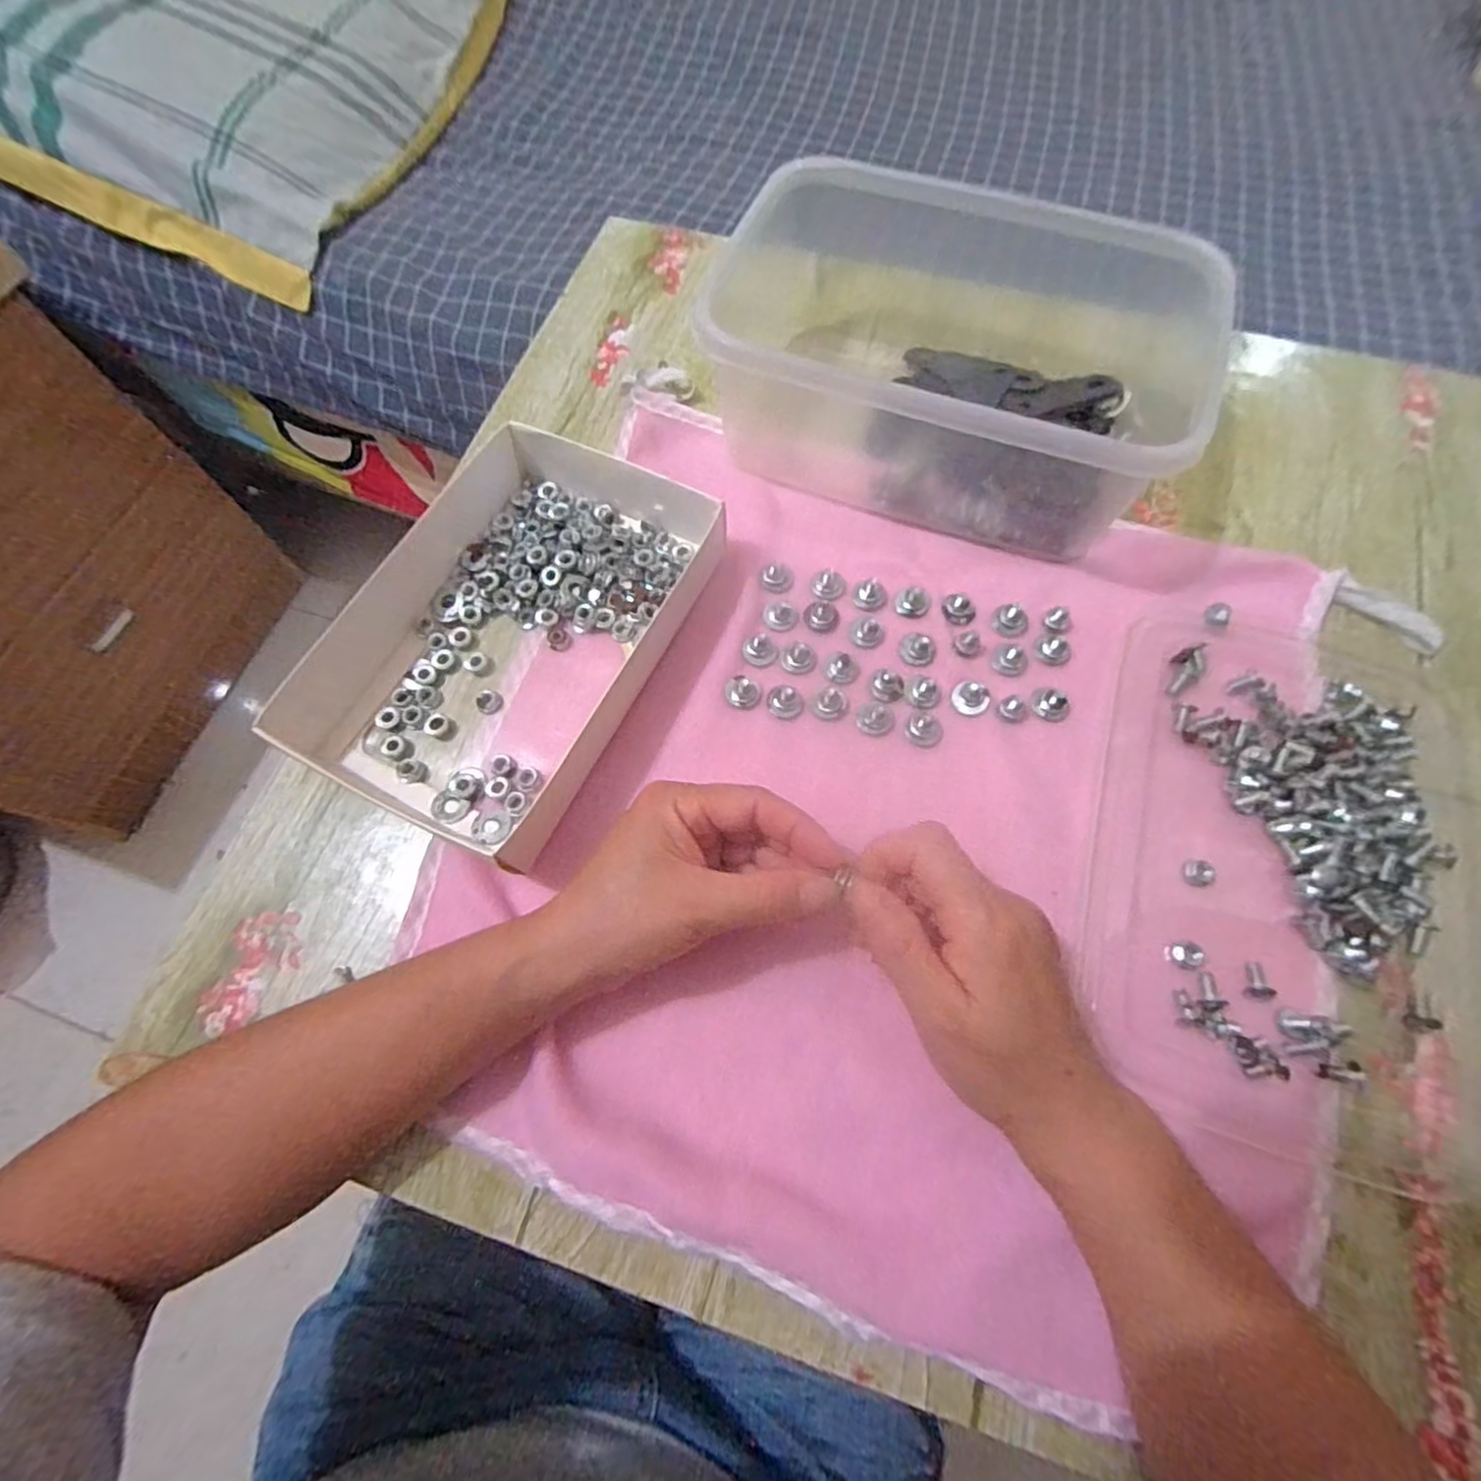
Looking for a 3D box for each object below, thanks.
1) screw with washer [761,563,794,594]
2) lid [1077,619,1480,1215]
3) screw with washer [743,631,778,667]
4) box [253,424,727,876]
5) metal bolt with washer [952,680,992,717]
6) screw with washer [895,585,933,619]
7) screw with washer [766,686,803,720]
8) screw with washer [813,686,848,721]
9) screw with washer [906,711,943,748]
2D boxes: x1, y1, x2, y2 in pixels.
[{"bbox_3d":[0.020,-0.090,0.353,0.018,0.004,0.018,1,70,2],"label":"screw with washer"},{"bbox_3d":[0.251,0.053,0.292,0.168,0.014,0.239,18,71,8],"label":"lid"},{"bbox_3d":[0.010,-0.048,0.336,0.018,0.008,0.014,-7,69,-1],"label":"screw with washer"},{"bbox_3d":[-0.114,-0.060,0.333,0.152,0.036,0.216,22,72,9],"label":"box"},{"bbox_3d":[0.116,-0.021,0.323,0.018,0.006,0.017,-1,69,1],"label":"metal bolt with washer"},{"bbox_3d":[0.092,-0.075,0.343,0.018,0.008,0.017,4,70,3],"label":"screw with washer"},{"bbox_3d":[0.023,-0.020,0.323,0.017,0.011,0.016,-1,69,1],"label":"screw with washer"},{"bbox_3d":[0.046,-0.020,0.322,0.016,0.012,0.018,16,71,7],"label":"screw with washer"},{"bbox_3d":[0.091,-0.006,0.317,0.017,0.008,0.016,-1,69,1],"label":"screw with washer"}]

